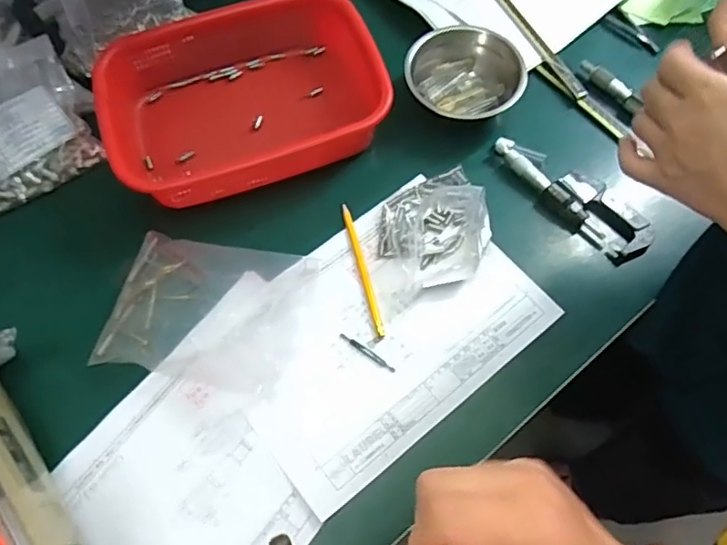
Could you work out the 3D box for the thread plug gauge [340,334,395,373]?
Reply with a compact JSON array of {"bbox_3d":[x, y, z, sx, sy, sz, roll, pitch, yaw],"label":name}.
[{"bbox_3d":[0.004,0.077,0.559,0.063,0.004,0.007,34,70,13],"label":"thread plug gauge"}]

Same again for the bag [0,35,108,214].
[{"bbox_3d":[-0.381,-0.166,0.631,0.138,0.031,0.163,-28,86,-18],"label":"bag"}]

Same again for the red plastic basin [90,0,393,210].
[{"bbox_3d":[-0.135,-0.201,0.639,0.295,0.068,0.209,-17,68,-8],"label":"red plastic basin"}]

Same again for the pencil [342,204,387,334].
[{"bbox_3d":[-0.001,-0.005,0.592,0.010,0.004,0.150,-13,67,-6],"label":"pencil"}]

